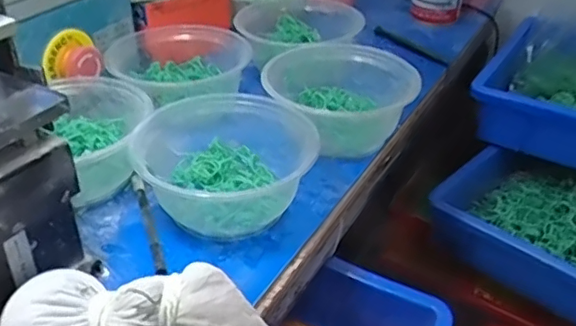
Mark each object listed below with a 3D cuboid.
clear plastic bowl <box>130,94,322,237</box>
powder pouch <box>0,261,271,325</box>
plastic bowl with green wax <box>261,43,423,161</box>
[{"bbox_3d":[-0.049,0.001,0.456,0.138,0.062,0.126,1,34,-1],"label":"clear plastic bowl"},{"bbox_3d":[-0.081,0.091,0.335,0.147,0.050,0.054,-4,35,-8],"label":"powder pouch"},{"bbox_3d":[0.047,-0.056,0.533,0.131,0.058,0.120,1,34,-1],"label":"plastic bowl with green wax"}]

